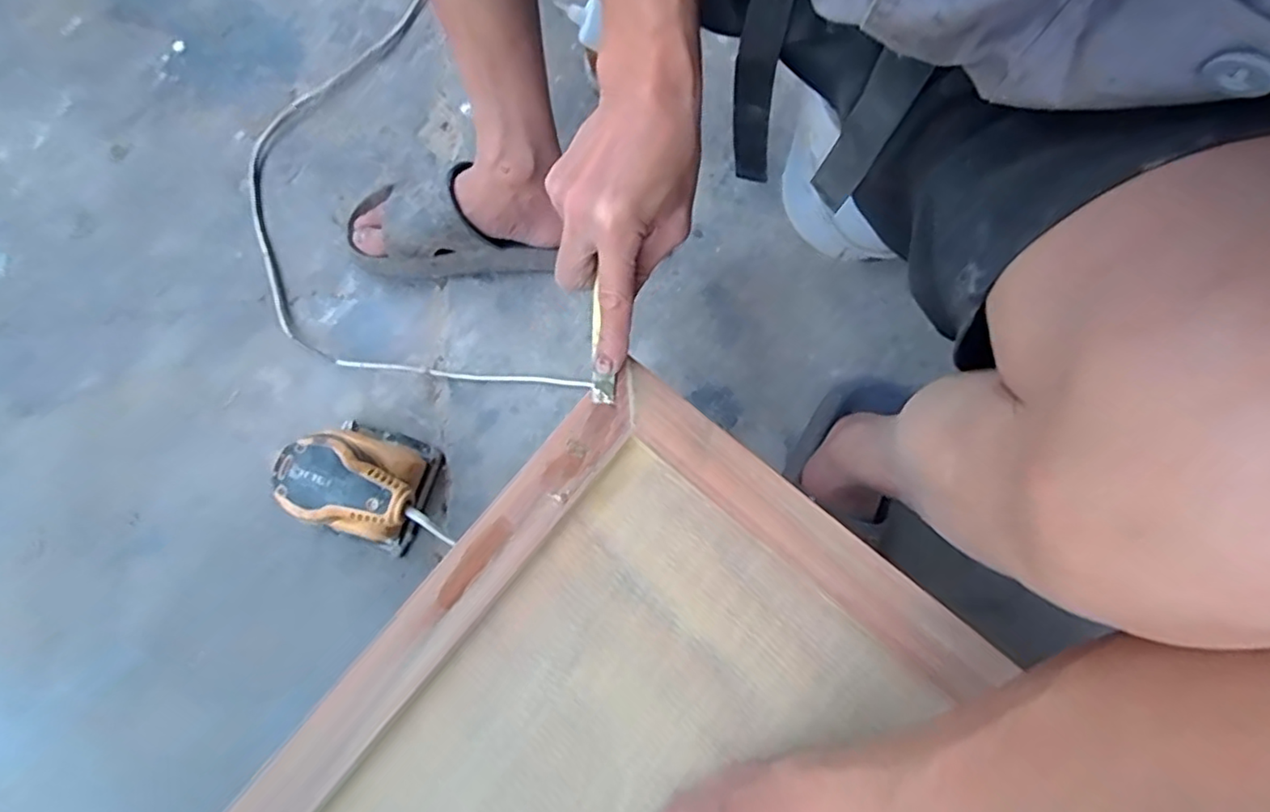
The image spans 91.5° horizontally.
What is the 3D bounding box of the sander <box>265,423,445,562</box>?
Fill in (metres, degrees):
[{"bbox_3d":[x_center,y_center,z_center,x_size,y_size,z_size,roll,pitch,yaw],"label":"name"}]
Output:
[{"bbox_3d":[-0.247,0.073,0.566,0.129,0.123,0.105,16,81,4],"label":"sander"}]

